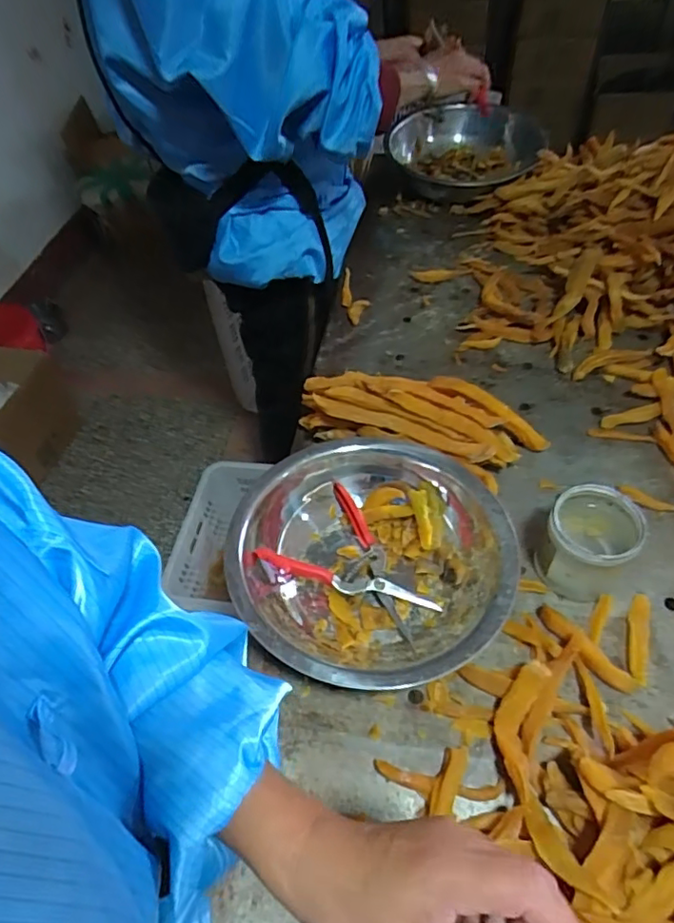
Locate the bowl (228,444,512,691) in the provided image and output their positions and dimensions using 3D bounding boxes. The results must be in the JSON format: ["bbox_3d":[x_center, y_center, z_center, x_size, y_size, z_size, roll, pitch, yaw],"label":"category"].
[{"bbox_3d":[0.038,0.099,0.572,0.263,0.085,0.264,-3,51,4],"label":"bowl"}]

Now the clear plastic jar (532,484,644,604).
[{"bbox_3d":[0.249,0.082,0.563,0.079,0.089,0.080,-3,51,4],"label":"clear plastic jar"}]

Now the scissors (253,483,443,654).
[{"bbox_3d":[0.026,0.109,0.595,0.170,0.032,0.123,34,48,10],"label":"scissors"}]

